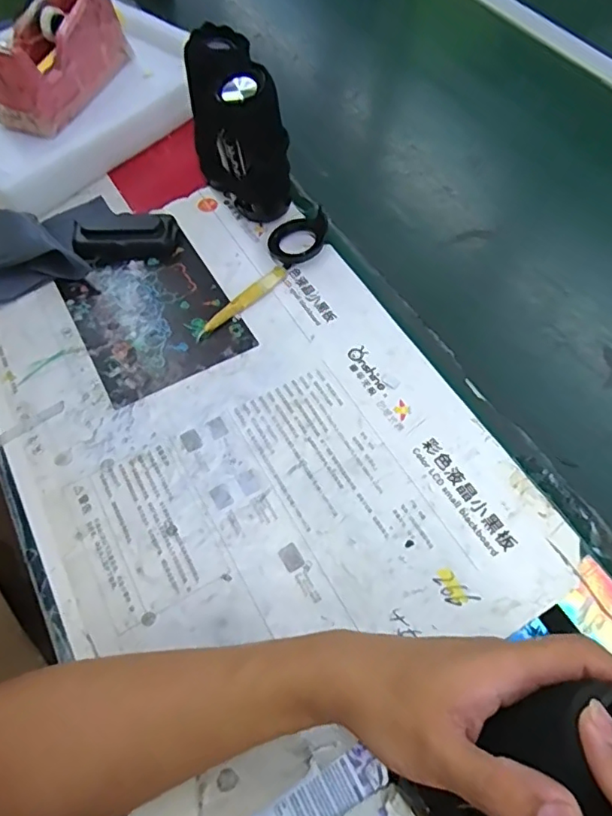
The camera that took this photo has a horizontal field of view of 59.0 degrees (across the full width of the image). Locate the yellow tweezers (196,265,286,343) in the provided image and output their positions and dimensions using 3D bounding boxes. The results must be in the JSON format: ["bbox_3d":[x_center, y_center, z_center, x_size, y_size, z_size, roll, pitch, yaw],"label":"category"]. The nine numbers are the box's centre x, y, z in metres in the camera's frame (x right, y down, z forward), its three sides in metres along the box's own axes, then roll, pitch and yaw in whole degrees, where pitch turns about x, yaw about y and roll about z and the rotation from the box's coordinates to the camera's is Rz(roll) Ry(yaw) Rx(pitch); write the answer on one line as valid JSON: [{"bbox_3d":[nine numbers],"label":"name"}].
[{"bbox_3d":[-0.063,-0.105,0.543,0.017,0.009,0.117,39,67,21],"label":"yellow tweezers"}]

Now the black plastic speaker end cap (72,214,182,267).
[{"bbox_3d":[-0.189,-0.178,0.572,0.106,0.025,0.040,-12,60,-7],"label":"black plastic speaker end cap"}]

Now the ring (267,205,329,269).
[{"bbox_3d":[-0.006,-0.181,0.572,0.065,0.023,0.057,-18,61,-10],"label":"ring"}]

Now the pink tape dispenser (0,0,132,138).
[{"bbox_3d":[-0.308,-0.435,0.665,0.076,0.089,0.200,21,62,12],"label":"pink tape dispenser"}]

